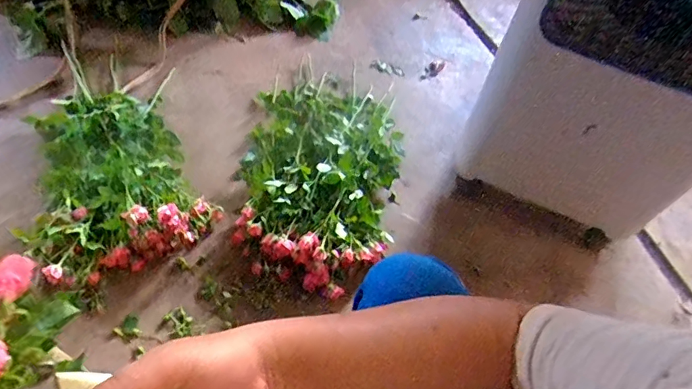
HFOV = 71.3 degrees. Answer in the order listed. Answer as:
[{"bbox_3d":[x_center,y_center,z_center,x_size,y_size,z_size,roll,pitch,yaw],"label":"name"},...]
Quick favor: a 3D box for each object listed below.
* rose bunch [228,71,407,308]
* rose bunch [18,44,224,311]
[{"bbox_3d":[-0.052,-0.093,1.127,0.362,0.124,0.642,5,56,-1],"label":"rose bunch"},{"bbox_3d":[-0.542,-0.104,1.085,0.348,0.092,0.649,-20,60,-17],"label":"rose bunch"}]

